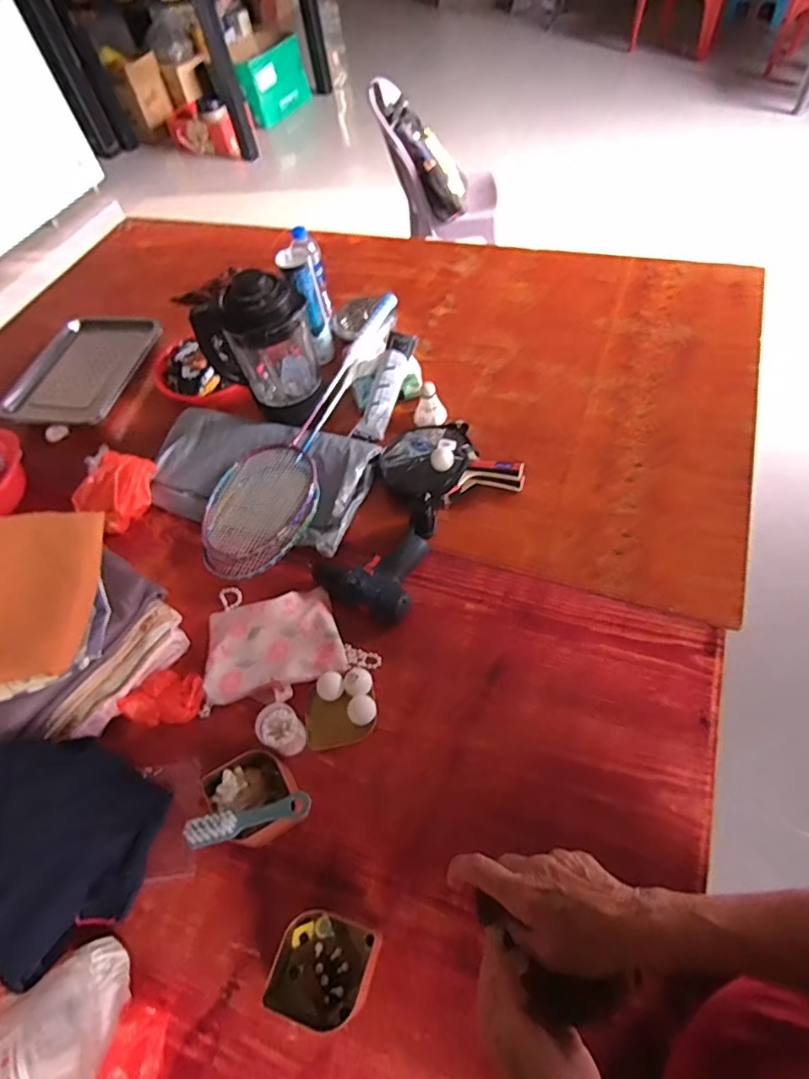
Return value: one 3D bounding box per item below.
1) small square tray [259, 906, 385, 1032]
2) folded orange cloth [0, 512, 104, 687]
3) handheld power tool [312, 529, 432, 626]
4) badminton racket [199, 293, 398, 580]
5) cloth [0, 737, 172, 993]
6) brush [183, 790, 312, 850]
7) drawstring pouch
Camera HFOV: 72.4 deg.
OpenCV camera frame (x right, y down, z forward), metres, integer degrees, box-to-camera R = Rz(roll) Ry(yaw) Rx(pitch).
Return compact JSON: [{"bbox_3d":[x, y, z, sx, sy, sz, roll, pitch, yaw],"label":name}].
[{"bbox_3d":[-0.089,0.479,0.617,0.104,0.030,0.099,13,61,12],"label":"small square tray"},{"bbox_3d":[-0.551,0.084,0.750,0.262,0.051,0.248,-15,56,-2],"label":"folded orange cloth"},{"bbox_3d":[-0.039,0.043,0.887,0.163,0.050,0.158,32,66,21],"label":"handheld power tool"},{"bbox_3d":[-0.203,-0.222,1.058,0.196,0.030,0.652,9,63,19],"label":"badminton racket"},{"bbox_3d":[-0.431,0.361,0.651,0.242,0.038,0.238,36,48,-20],"label":"cloth"},{"bbox_3d":[-0.187,0.336,0.665,0.145,0.020,0.032,-16,56,-3],"label":"brush"},{"bbox_3d":[-0.203,0.156,0.846,0.205,0.034,0.162,-17,59,-6],"label":"drawstring pouch"}]

